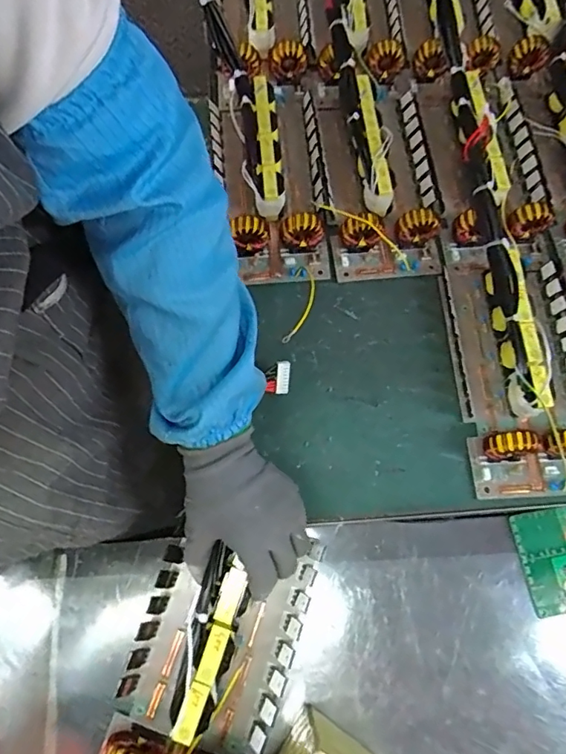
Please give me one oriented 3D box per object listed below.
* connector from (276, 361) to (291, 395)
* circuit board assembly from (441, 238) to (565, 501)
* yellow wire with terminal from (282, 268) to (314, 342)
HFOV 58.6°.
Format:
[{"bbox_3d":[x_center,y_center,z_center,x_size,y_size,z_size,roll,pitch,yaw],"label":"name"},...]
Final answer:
[{"bbox_3d":[0.000,0.001,0.548,0.013,0.040,0.009,6,26,2],"label":"connector"},{"bbox_3d":[0.264,-0.018,0.545,0.144,0.056,0.282,-4,71,-2],"label":"circuit board assembly"},{"bbox_3d":[0.023,-0.085,0.555,0.021,0.027,0.149,11,37,3],"label":"yellow wire with terminal"}]

